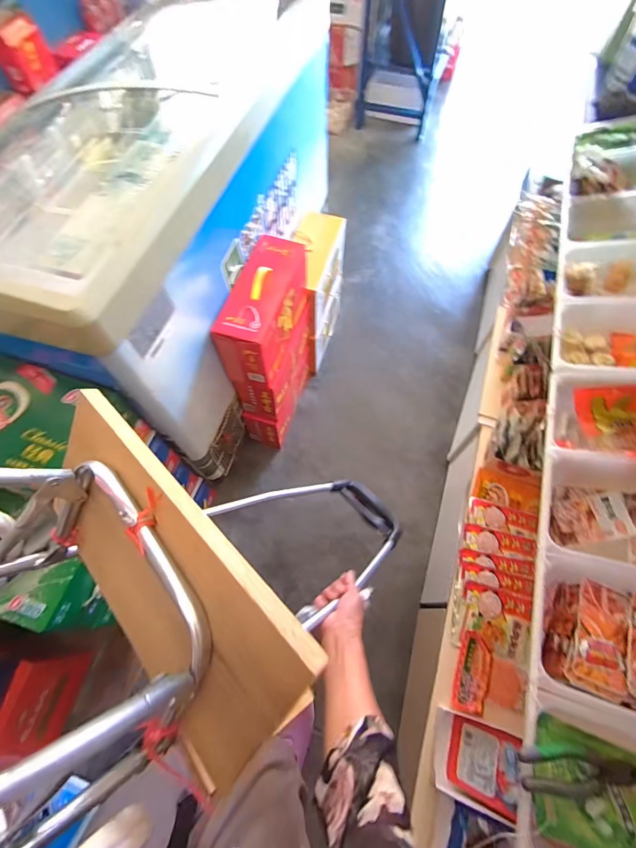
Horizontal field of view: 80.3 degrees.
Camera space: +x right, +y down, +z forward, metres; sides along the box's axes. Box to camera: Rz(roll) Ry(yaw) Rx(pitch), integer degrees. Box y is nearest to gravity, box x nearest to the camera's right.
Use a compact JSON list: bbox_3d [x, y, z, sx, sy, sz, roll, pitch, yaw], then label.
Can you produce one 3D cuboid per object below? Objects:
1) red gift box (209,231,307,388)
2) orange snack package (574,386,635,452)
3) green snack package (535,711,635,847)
[{"bbox_3d":[-0.143,-0.300,1.025,0.130,0.225,0.351,17,65,8],"label":"red gift box"},{"bbox_3d":[0.637,-0.013,0.804,0.144,0.051,0.134,-2,93,28],"label":"orange snack package"},{"bbox_3d":[0.399,0.527,0.536,0.164,0.039,0.135,16,61,14],"label":"green snack package"}]

